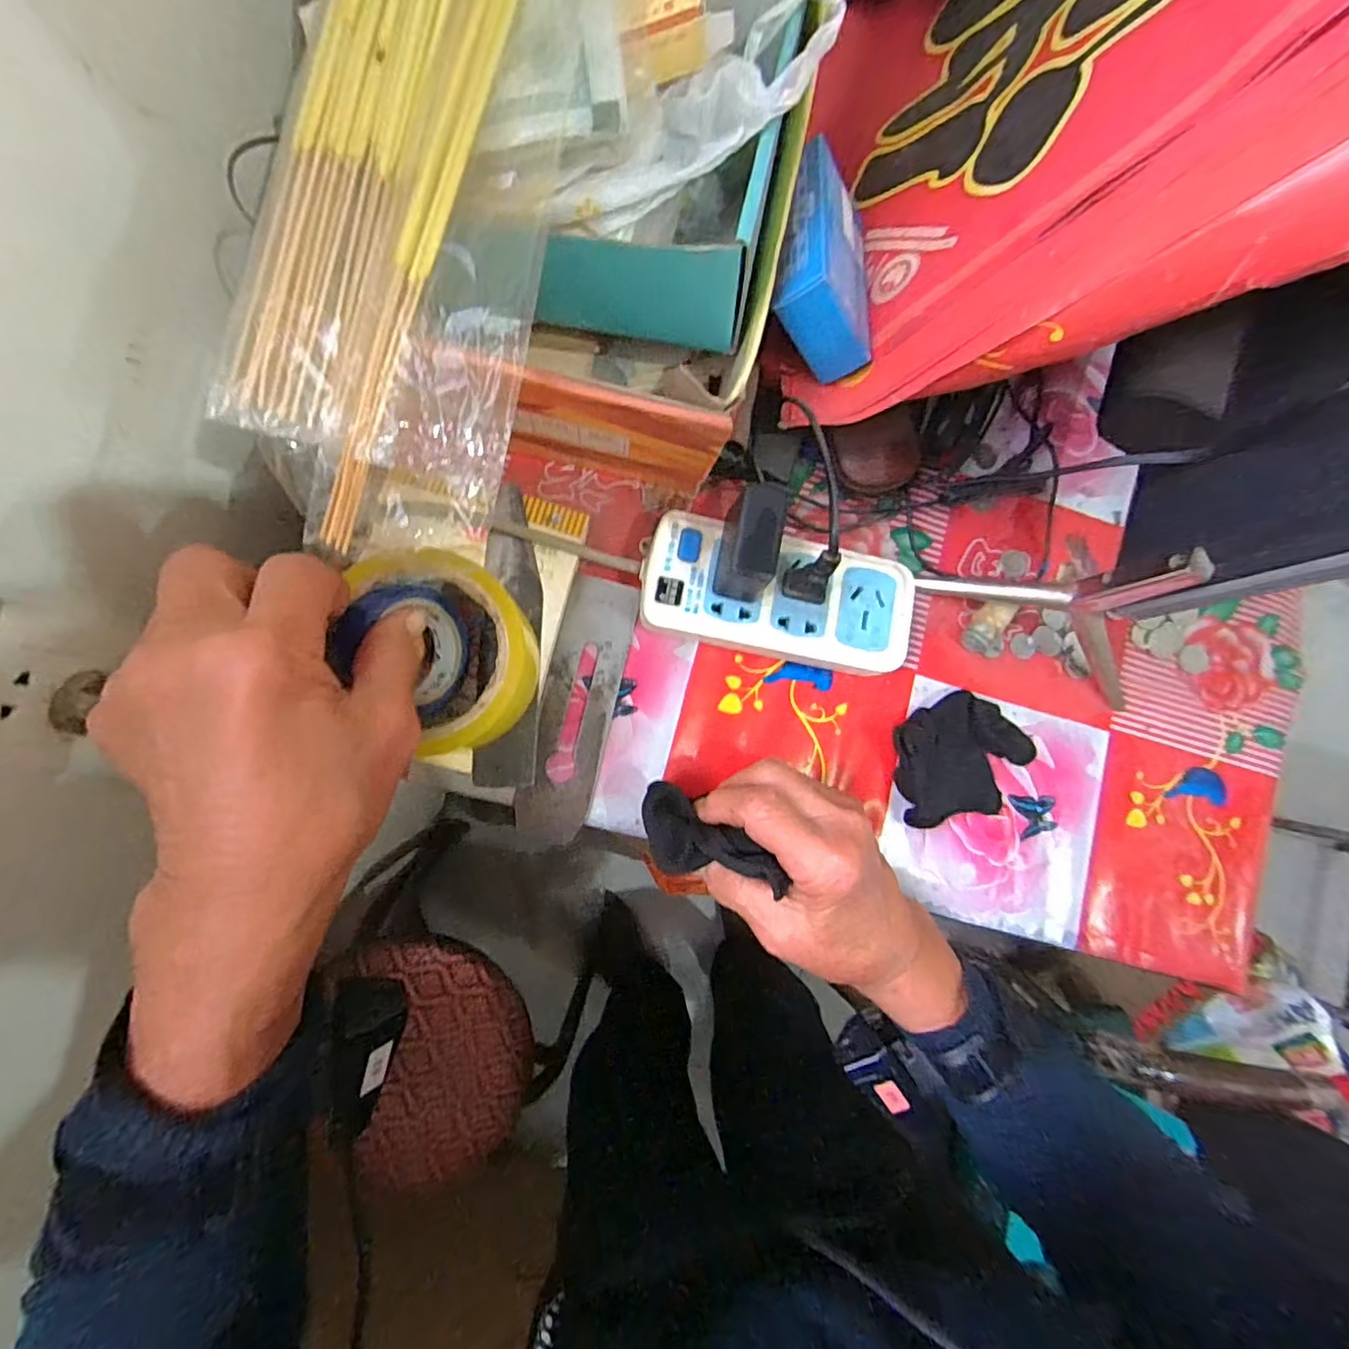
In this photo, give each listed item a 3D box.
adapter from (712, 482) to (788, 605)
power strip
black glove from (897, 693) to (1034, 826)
[{"bbox_3d":[0.041,-0.074,0.332,0.031,0.043,0.053,5,85,-7],"label":"adapter"},{"bbox_3d":[0.064,-0.048,0.370,0.167,0.034,0.071,11,84,-6],"label":"power strip"},{"bbox_3d":[0.194,0.053,0.383,0.102,0.026,0.075,-13,87,-8],"label":"black glove"}]

